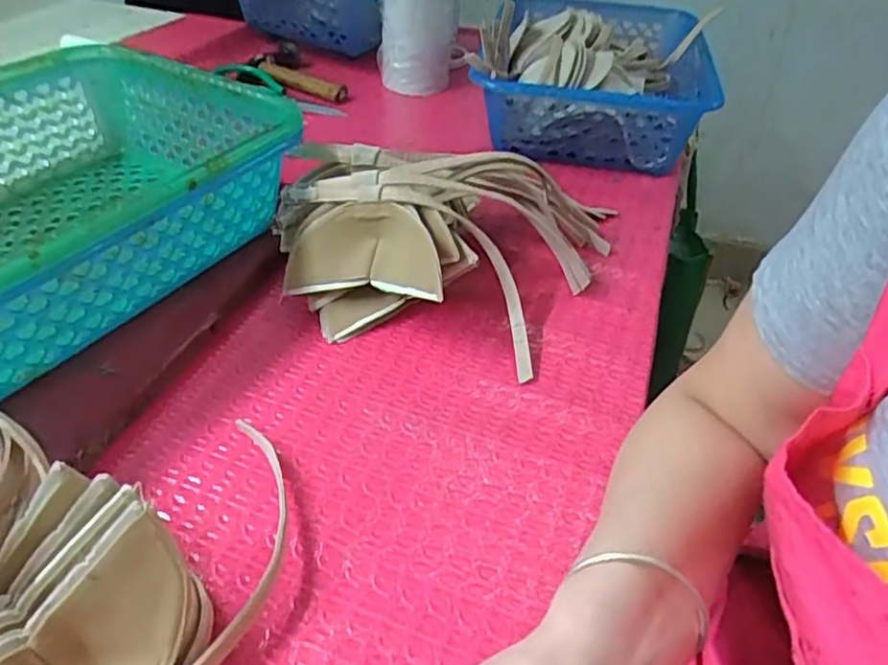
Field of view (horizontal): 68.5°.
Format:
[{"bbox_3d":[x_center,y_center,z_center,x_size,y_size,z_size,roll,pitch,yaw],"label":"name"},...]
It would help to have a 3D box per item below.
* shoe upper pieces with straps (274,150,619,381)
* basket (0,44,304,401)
[{"bbox_3d":[0.009,-0.098,0.547,0.255,0.100,0.253,12,41,10],"label":"shoe upper pieces with straps"},{"bbox_3d":[-0.300,-0.079,0.481,0.262,0.123,0.350,23,44,21],"label":"basket"}]

